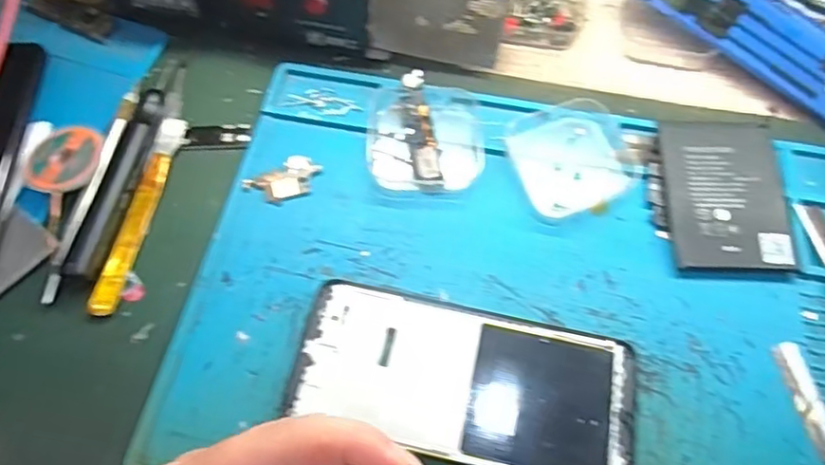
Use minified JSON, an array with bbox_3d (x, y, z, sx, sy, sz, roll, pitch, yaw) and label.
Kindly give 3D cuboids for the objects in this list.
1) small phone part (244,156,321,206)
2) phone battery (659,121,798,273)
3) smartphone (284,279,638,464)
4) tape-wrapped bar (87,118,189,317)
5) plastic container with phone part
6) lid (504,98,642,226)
[{"bbox_3d":[-0.071,-0.029,0.350,0.040,0.004,0.026,-32,68,-18],"label":"small phone part"},{"bbox_3d":[0.173,-0.022,0.345,0.062,0.006,0.089,3,67,1],"label":"phone battery"},{"bbox_3d":[0.025,0.070,0.297,0.156,0.009,0.073,13,62,4],"label":"smartphone"},{"bbox_3d":[-0.146,-0.013,0.339,0.013,0.005,0.120,9,62,2],"label":"tape-wrapped bar"},{"bbox_3d":[0.008,-0.058,0.357,0.065,0.024,0.068,1,62,-2],"label":"plastic container with phone part"},{"bbox_3d":[0.091,-0.043,0.354,0.069,0.013,0.063,-24,74,-12],"label":"lid"}]

